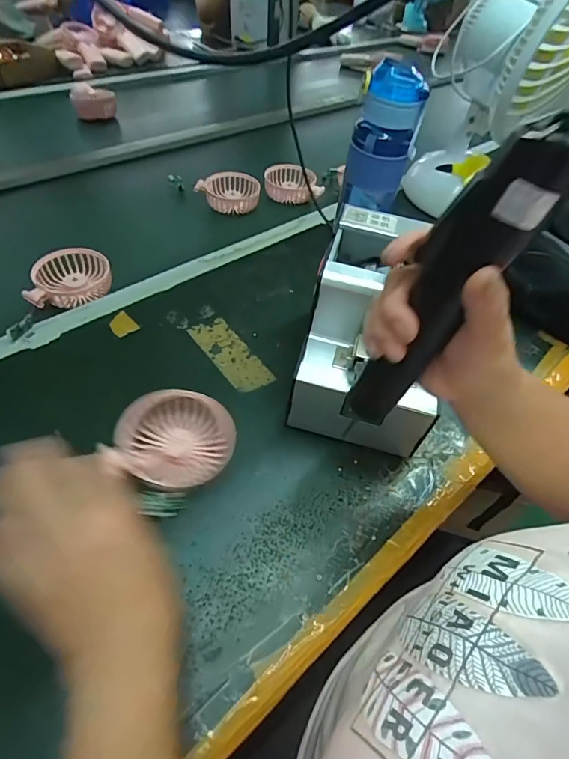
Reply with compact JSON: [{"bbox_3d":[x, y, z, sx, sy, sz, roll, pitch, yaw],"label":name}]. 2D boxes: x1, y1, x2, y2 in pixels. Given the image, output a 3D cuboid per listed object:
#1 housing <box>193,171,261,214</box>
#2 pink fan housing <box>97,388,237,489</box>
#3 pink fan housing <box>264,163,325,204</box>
[{"bbox_3d":[-0.092,-0.308,0.706,0.084,0.042,0.081,-32,55,-32],"label":"housing"},{"bbox_3d":[-0.098,0.053,0.379,0.091,0.039,0.087,21,46,16],"label":"pink fan housing"},{"bbox_3d":[0.017,-0.337,0.741,0.102,0.042,0.071,9,44,5],"label":"pink fan housing"}]

